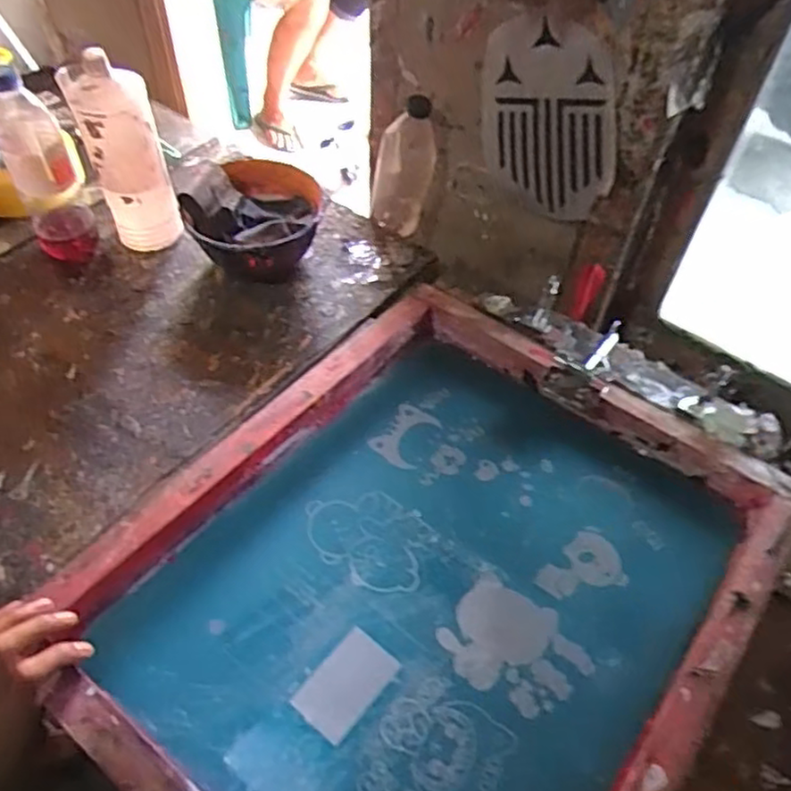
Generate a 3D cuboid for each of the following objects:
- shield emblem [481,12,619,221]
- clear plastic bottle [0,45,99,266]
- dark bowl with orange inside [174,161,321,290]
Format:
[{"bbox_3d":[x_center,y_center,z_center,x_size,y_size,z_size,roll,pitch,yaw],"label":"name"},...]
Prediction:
[{"bbox_3d":[0.167,-0.302,0.761,0.161,0.212,0.010,25,55,29],"label":"shield emblem"},{"bbox_3d":[-0.409,-0.266,0.788,0.072,0.237,0.073,-23,55,-20],"label":"clear plastic bottle"},{"bbox_3d":[-0.172,-0.218,0.860,0.152,0.098,0.168,1,51,-2],"label":"dark bowl with orange inside"}]

